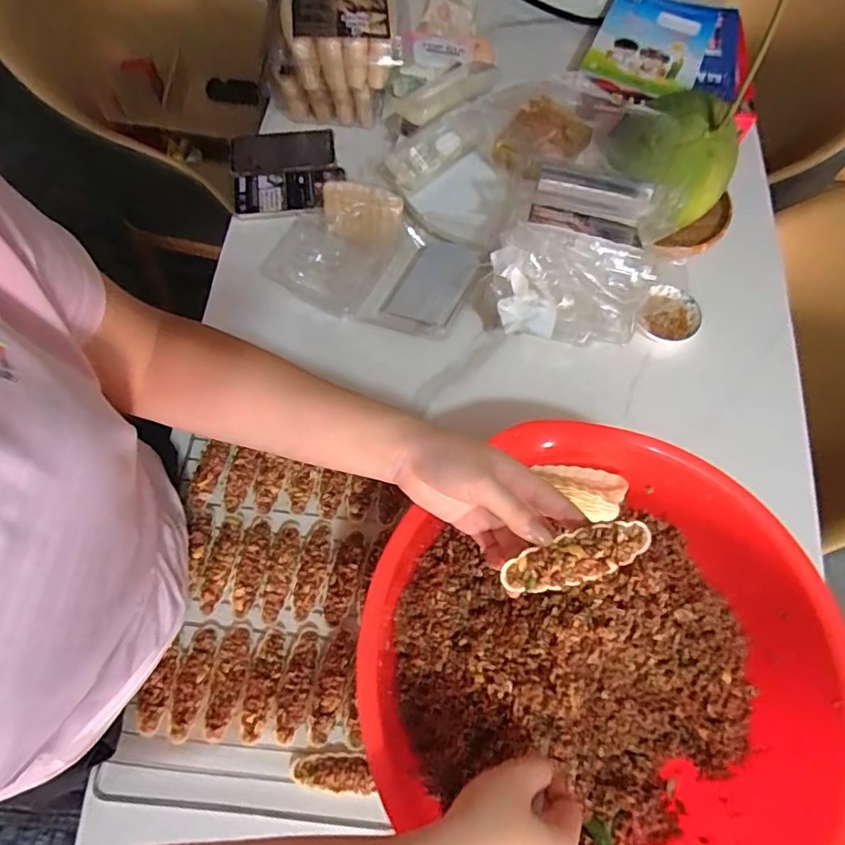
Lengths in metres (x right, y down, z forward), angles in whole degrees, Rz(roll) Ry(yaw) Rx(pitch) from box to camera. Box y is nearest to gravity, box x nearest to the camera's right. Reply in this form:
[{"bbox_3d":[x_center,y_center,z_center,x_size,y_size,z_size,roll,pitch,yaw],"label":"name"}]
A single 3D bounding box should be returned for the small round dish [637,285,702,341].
[{"bbox_3d":[0.332,-0.139,0.729,0.075,0.029,0.084,26,70,8],"label":"small round dish"}]

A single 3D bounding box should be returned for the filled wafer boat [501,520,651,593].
[{"bbox_3d":[0.105,0.089,0.360,0.105,0.016,0.031,-17,70,-8],"label":"filled wafer boat"}]

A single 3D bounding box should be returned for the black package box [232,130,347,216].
[{"bbox_3d":[-0.213,-0.387,0.841,0.164,0.024,0.179,-8,69,-5],"label":"black package box"}]

